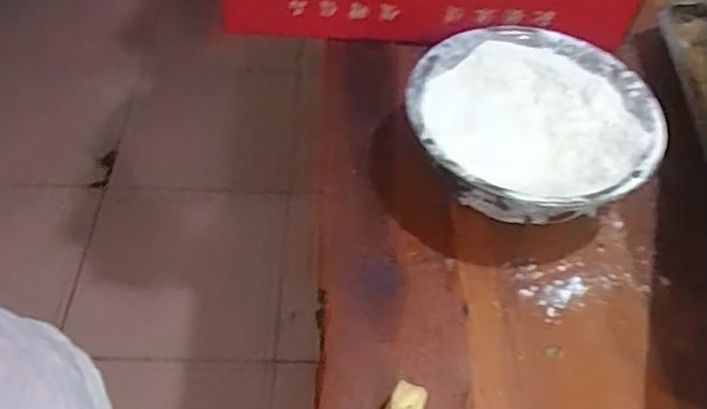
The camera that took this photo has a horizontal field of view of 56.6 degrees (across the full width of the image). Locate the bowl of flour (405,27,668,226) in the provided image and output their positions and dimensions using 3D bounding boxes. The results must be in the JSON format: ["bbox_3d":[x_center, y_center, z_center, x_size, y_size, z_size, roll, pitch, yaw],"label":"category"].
[{"bbox_3d":[0.169,-0.075,0.626,0.213,0.071,0.220,-1,55,2],"label":"bowl of flour"}]

